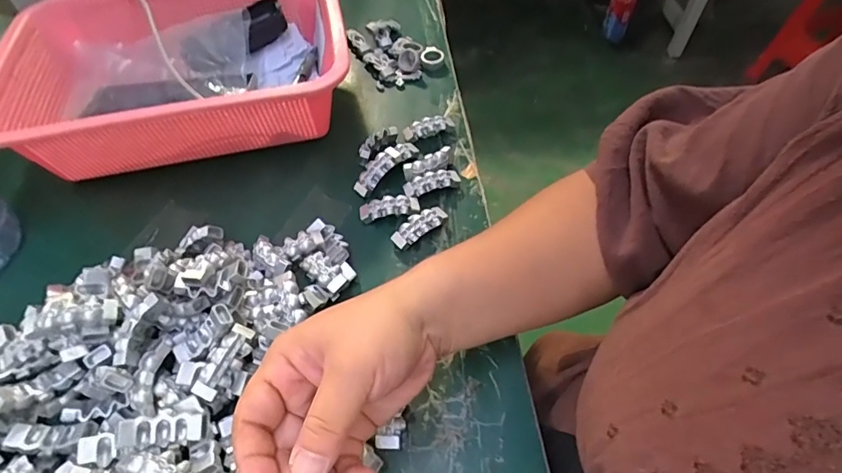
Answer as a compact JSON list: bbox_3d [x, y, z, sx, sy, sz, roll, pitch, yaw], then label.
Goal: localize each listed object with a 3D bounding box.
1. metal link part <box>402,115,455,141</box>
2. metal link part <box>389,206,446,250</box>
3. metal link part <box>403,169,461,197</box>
[{"bbox_3d":[0.007,-0.104,0.450,0.049,0.014,0.016,-14,54,-8],"label":"metal link part"},{"bbox_3d":[-0.001,-0.008,0.379,0.047,0.012,0.020,-33,59,-21],"label":"metal link part"},{"bbox_3d":[0.010,-0.047,0.411,0.048,0.011,0.017,-16,54,-10],"label":"metal link part"}]

